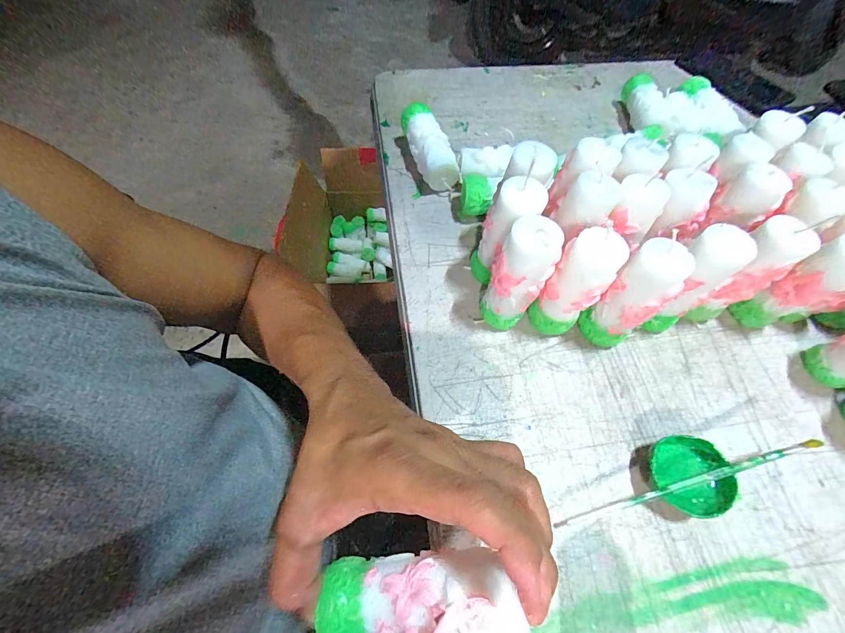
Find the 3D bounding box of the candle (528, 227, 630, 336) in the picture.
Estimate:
[{"bbox_3d":[0.120,-0.021,0.295,0.040,0.109,0.033,40,67,16],"label":"candle"}]

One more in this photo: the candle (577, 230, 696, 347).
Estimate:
[{"bbox_3d":[0.167,-0.013,0.295,0.038,0.107,0.038,-36,70,-20],"label":"candle"}]

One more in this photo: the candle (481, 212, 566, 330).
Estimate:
[{"bbox_3d":[0.073,-0.029,0.297,0.038,0.109,0.046,-40,71,-21],"label":"candle"}]

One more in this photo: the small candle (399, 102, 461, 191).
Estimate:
[{"bbox_3d":[0.004,-0.193,0.419,0.034,0.043,0.113,-18,65,-13],"label":"small candle"}]

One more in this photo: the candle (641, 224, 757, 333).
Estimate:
[{"bbox_3d":[0.219,-0.026,0.304,0.034,0.110,0.036,-3,62,-5],"label":"candle"}]

